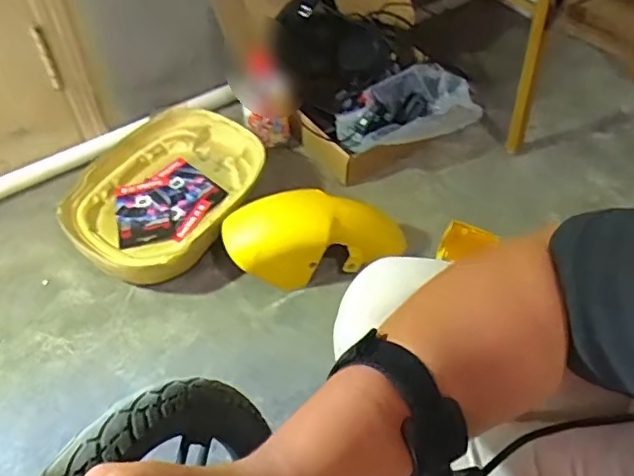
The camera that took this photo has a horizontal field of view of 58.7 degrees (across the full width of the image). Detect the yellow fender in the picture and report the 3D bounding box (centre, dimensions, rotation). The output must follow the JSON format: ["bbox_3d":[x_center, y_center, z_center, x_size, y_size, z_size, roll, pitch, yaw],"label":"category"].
[{"bbox_3d":[-0.008,-0.002,0.979,0.297,0.128,0.103,-10,52,-9],"label":"yellow fender"}]

